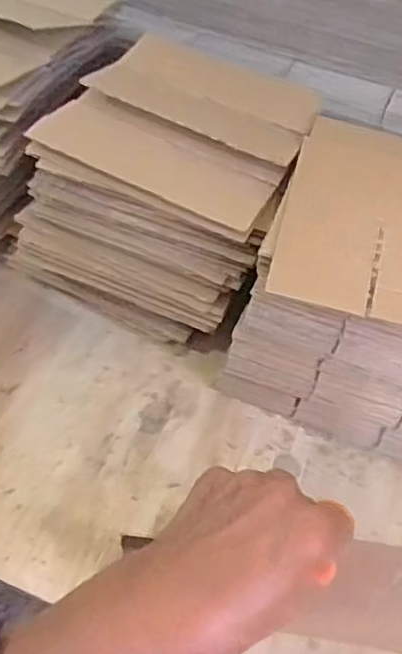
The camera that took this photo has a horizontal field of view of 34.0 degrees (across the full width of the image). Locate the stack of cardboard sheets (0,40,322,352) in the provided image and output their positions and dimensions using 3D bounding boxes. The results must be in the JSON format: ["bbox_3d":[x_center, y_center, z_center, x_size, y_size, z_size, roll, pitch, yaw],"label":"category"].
[{"bbox_3d":[-0.028,-0.147,0.637,0.227,0.162,0.267,17,56,9],"label":"stack of cardboard sheets"}]

